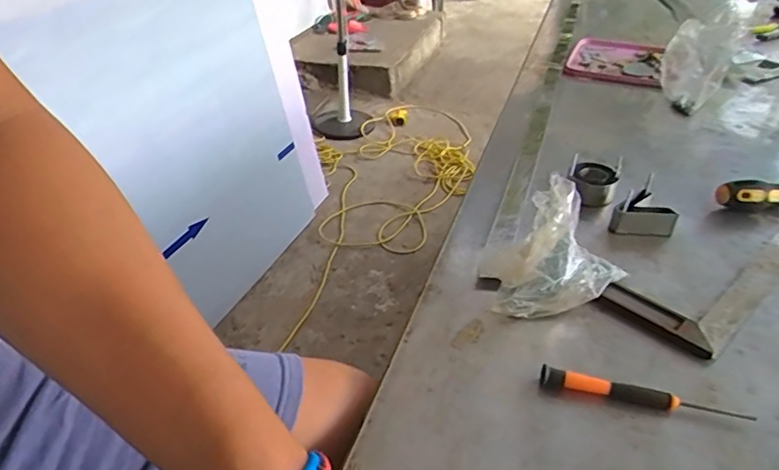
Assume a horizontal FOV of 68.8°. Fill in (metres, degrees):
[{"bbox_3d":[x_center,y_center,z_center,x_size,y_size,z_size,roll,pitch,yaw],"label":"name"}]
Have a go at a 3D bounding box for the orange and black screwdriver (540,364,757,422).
[{"bbox_3d":[0.186,0.117,0.416,0.145,0.015,0.013,8,36,13],"label":"orange and black screwdriver"}]

